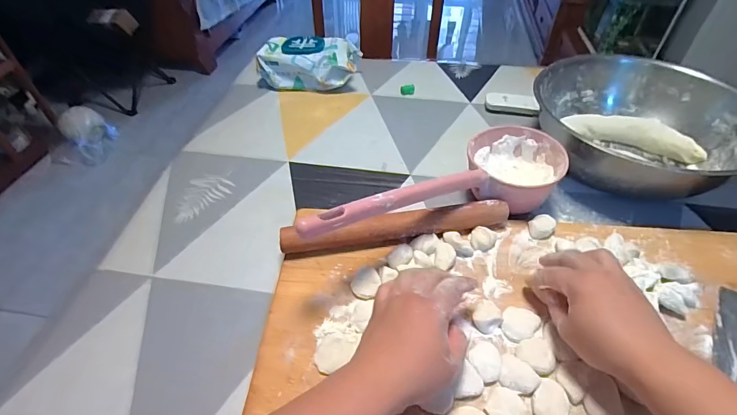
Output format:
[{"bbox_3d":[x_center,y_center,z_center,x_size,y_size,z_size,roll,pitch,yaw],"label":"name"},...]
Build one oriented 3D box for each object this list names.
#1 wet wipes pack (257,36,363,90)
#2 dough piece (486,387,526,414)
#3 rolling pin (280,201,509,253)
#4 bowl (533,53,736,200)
[{"bbox_3d":[-0.115,-0.282,0.761,0.185,0.069,0.106,1,46,1],"label":"wet wipes pack"},{"bbox_3d":[0.118,0.174,0.330,0.032,0.013,0.033,21,50,19],"label":"dough piece"},{"bbox_3d":[0.034,0.023,0.455,0.265,0.032,0.025,-8,47,-8],"label":"rolling pin"},{"bbox_3d":[0.403,-0.127,0.593,0.284,0.101,0.284,0,46,0],"label":"bowl"}]

